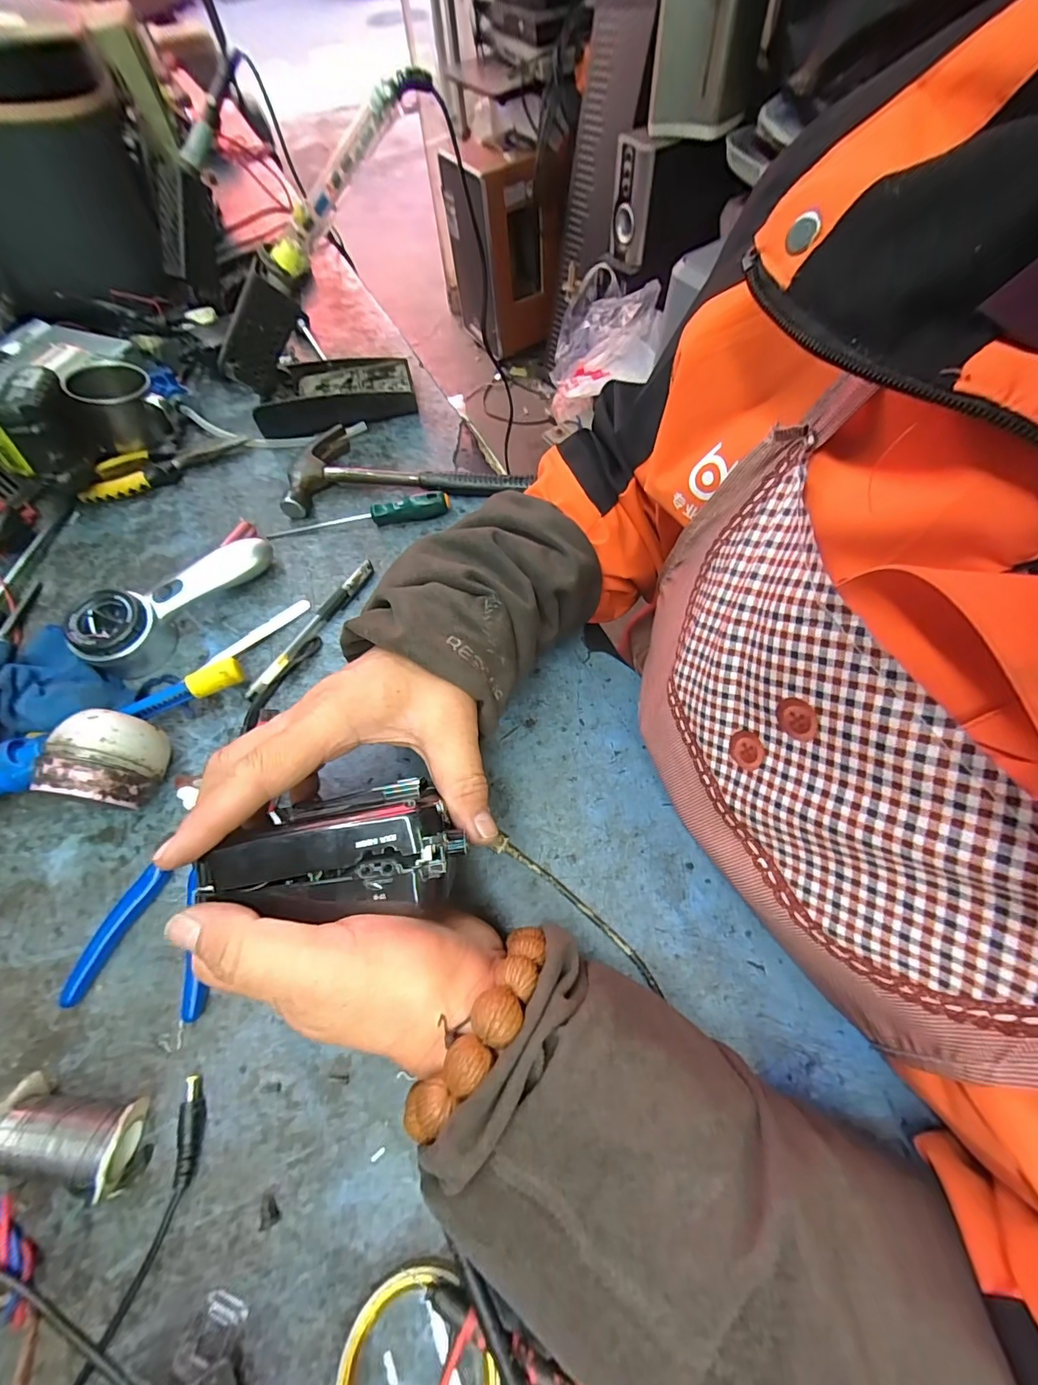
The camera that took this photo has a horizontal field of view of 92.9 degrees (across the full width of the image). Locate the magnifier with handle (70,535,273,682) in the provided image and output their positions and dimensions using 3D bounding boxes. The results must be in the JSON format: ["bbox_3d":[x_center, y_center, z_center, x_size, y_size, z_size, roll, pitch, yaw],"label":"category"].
[{"bbox_3d":[-0.266,-0.074,0.391,0.151,0.046,0.049,-39,68,-16],"label":"magnifier with handle"}]

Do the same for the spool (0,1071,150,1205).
[{"bbox_3d":[-0.225,0.221,0.246,0.065,0.037,0.039,4,63,4],"label":"spool"}]

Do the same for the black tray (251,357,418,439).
[{"bbox_3d":[-0.191,-0.312,0.516,0.159,0.033,0.080,-14,63,-5],"label":"black tray"}]

